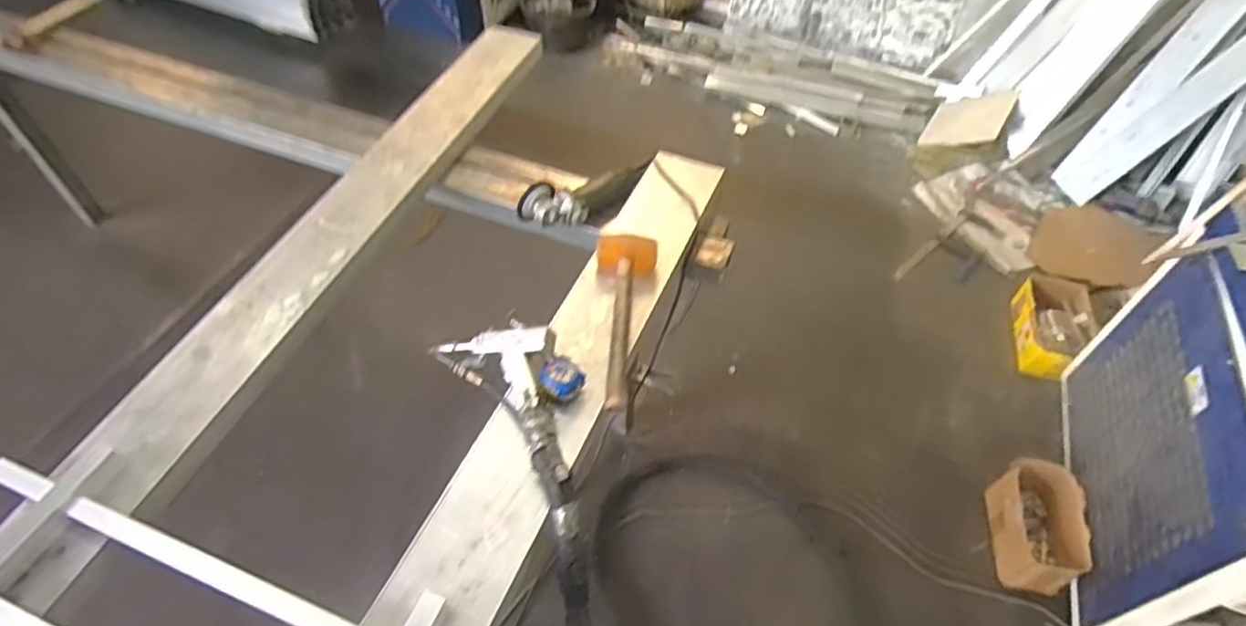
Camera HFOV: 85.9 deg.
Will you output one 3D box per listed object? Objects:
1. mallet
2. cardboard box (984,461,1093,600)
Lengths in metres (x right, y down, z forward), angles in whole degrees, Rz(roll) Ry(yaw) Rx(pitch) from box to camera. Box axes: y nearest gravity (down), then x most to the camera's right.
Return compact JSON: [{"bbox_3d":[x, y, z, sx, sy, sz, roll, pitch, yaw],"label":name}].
[{"bbox_3d":[0.011,0.003,1.112,0.101,0.048,0.323,0,51,-2],"label":"mallet"},{"bbox_3d":[0.929,0.475,1.493,0.123,0.192,0.254,6,53,5],"label":"cardboard box"}]

